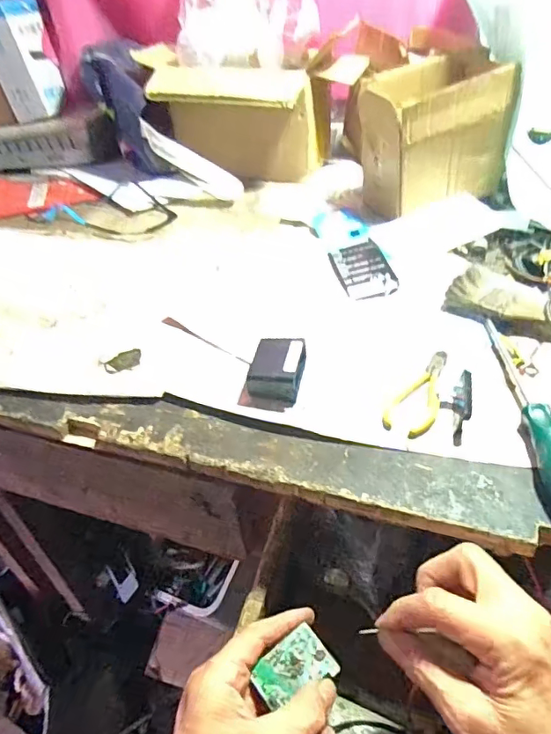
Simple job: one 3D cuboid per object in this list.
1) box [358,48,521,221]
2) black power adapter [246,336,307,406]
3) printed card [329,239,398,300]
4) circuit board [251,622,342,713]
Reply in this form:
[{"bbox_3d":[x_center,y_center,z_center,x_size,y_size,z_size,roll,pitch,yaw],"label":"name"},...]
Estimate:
[{"bbox_3d":[0.187,-0.272,0.597,0.161,0.132,0.098,-19,45,-13],"label":"box"},{"bbox_3d":[0.003,0.001,0.429,0.040,0.031,0.058,7,45,15],"label":"black power adapter"},{"bbox_3d":[0.095,-0.106,0.552,0.055,0.008,0.094,-12,43,-4],"label":"printed card"},{"bbox_3d":[0.012,0.193,0.325,0.050,0.010,0.030,-26,46,-18],"label":"circuit board"}]

